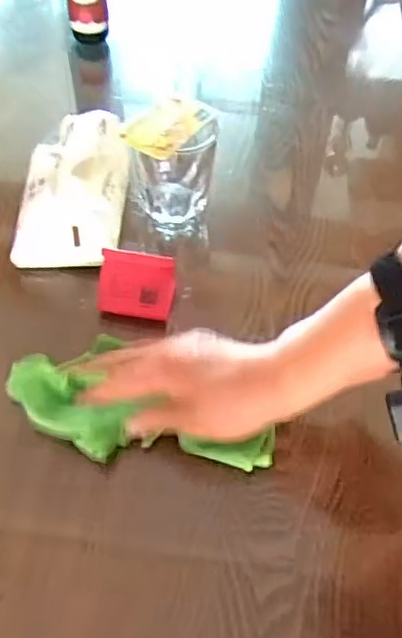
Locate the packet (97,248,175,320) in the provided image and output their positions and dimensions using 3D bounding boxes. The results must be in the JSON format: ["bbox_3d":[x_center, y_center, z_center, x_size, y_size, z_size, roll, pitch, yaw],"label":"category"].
[{"bbox_3d":[-0.052,-0.028,0.482,0.059,0.053,0.004,8,22,0],"label":"packet"}]

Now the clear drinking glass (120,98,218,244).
[{"bbox_3d":[-0.026,-0.139,0.540,0.074,0.107,0.075,2,57,0],"label":"clear drinking glass"}]

